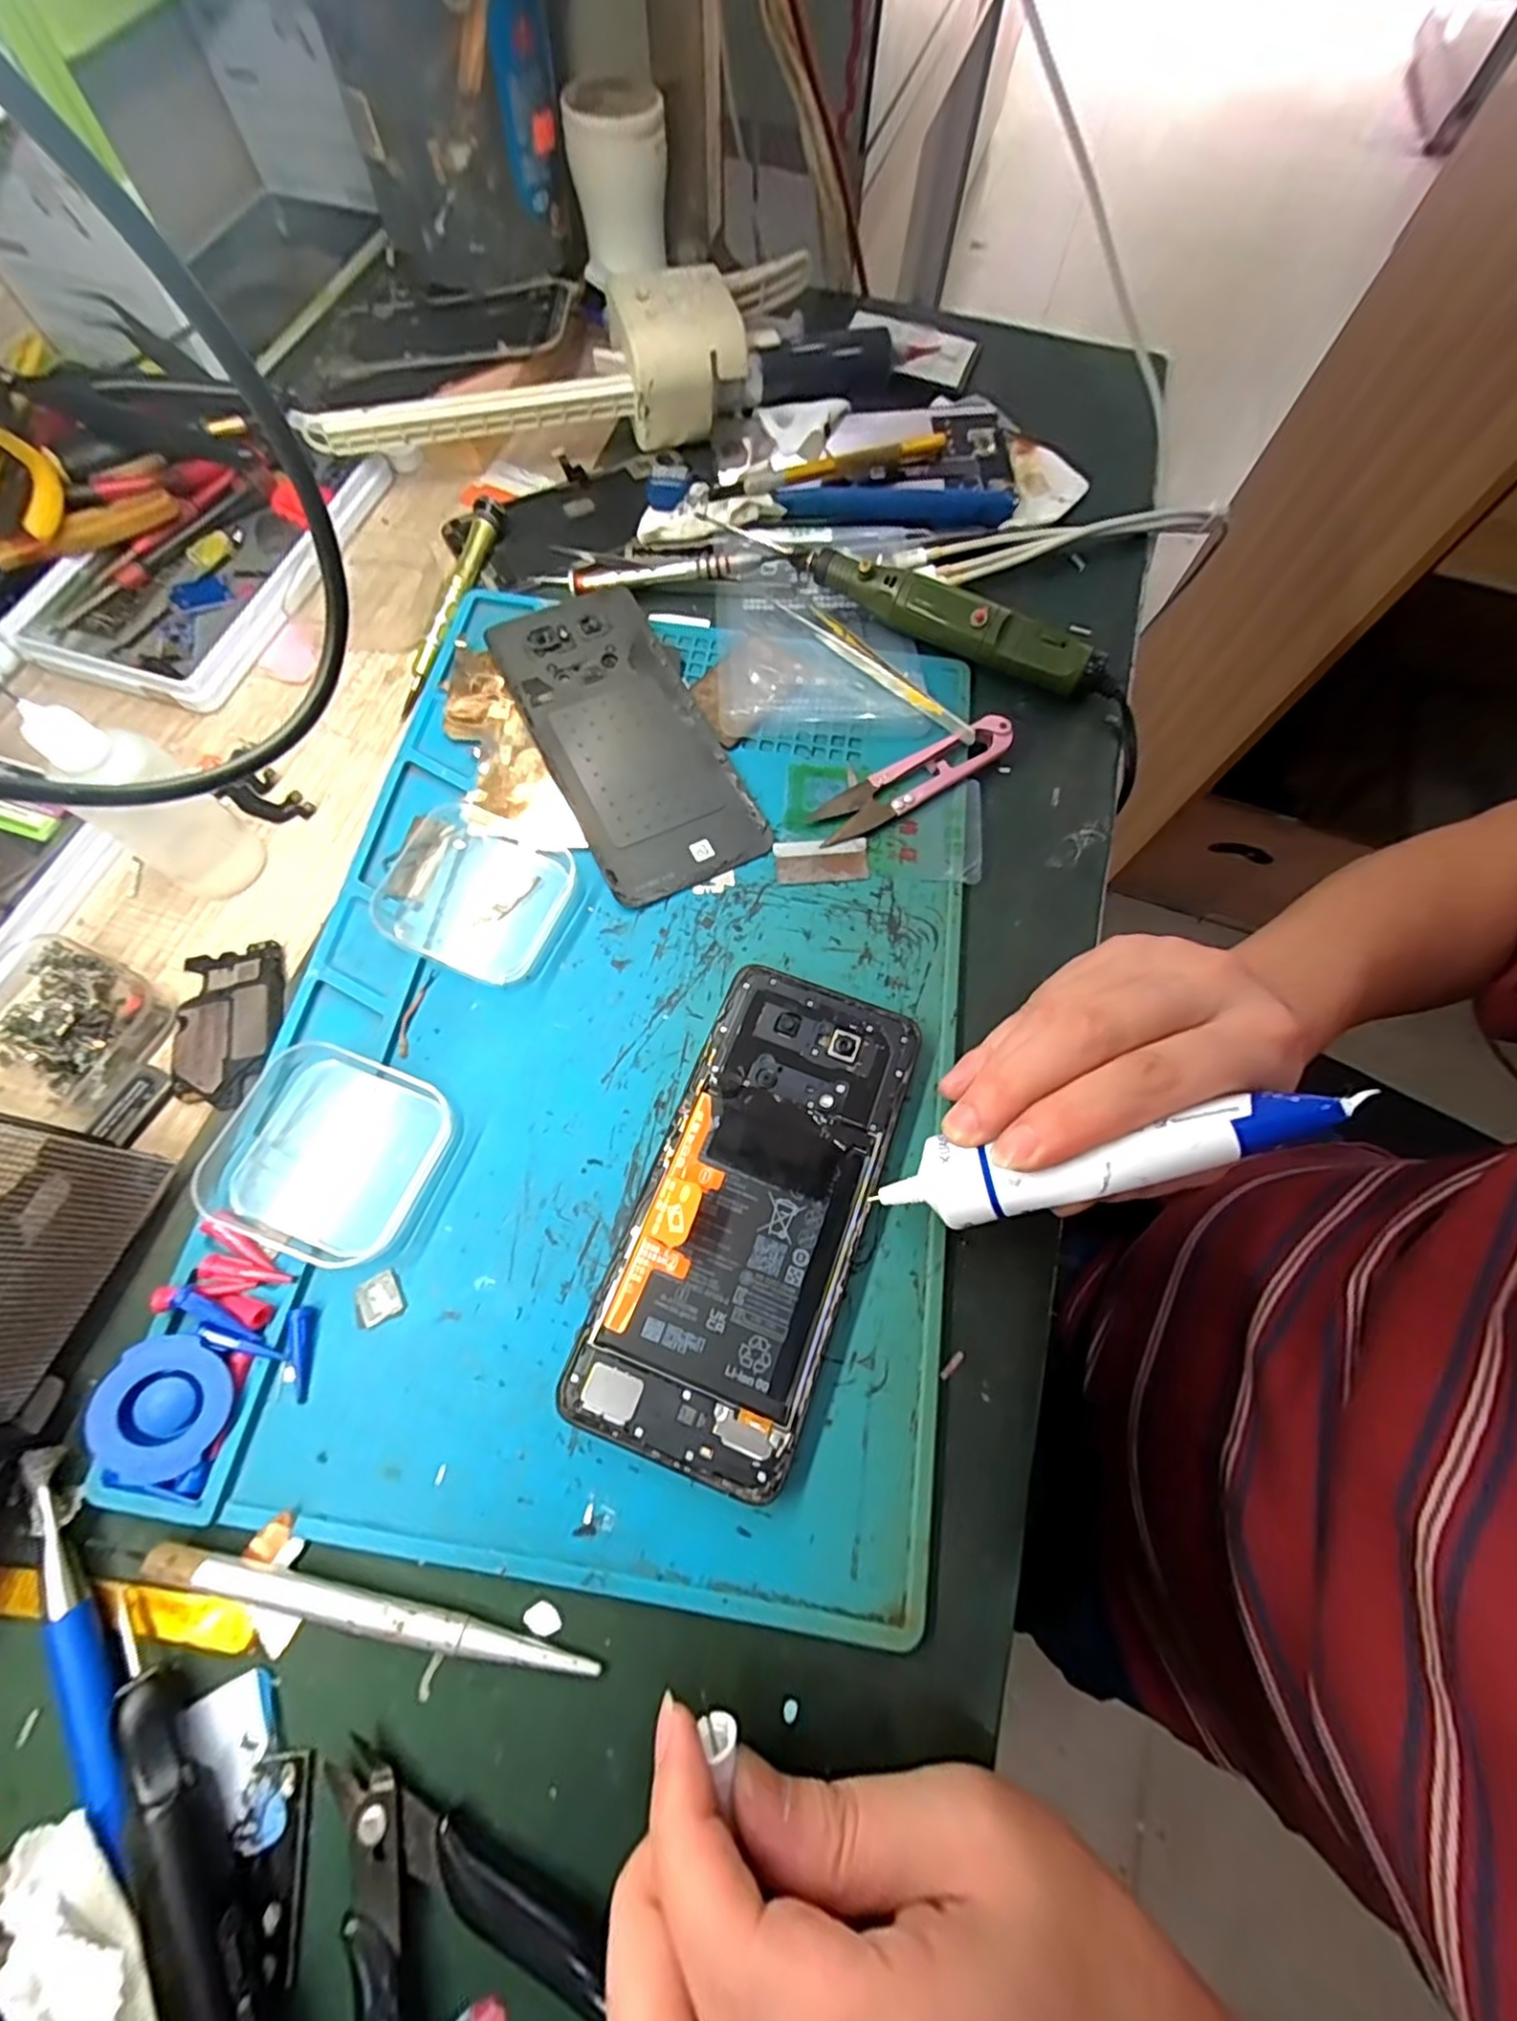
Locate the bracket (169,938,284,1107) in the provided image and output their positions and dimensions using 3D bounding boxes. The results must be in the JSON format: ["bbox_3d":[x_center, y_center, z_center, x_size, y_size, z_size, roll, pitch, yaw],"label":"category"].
[{"bbox_3d":[-0.199,0.004,0.253,0.038,0.006,0.063,-15,70,-7],"label":"bracket"}]

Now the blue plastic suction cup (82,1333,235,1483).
[{"bbox_3d":[-0.176,0.117,0.199,0.034,0.008,0.036,28,70,-10],"label":"blue plastic suction cup"}]

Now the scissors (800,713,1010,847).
[{"bbox_3d":[0.068,-0.100,0.291,0.098,0.012,0.022,-27,72,-11],"label":"scissors"}]

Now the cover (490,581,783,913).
[{"bbox_3d":[-0.061,-0.126,0.298,0.071,0.009,0.166,-25,72,-11],"label":"cover"}]

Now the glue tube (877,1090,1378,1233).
[{"bbox_3d":[0.094,0.042,0.194,0.126,0.015,0.025,-19,68,23],"label":"glue tube"}]

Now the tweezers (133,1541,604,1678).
[{"bbox_3d":[-0.107,0.168,0.187,0.125,0.011,0.008,13,69,3],"label":"tweezers"}]

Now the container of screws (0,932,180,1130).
[{"bbox_3d":[-0.258,0.006,0.240,0.064,0.019,0.062,24,70,7],"label":"container of screws"}]

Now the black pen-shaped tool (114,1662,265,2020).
[{"bbox_3d":[-0.132,0.226,0.158,0.018,0.016,0.122,-31,73,-13],"label":"black pen-shaped tool"}]

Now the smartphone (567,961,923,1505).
[{"bbox_3d":[0.000,0.064,0.228,0.073,0.013,0.159,20,70,6],"label":"smartphone"}]

